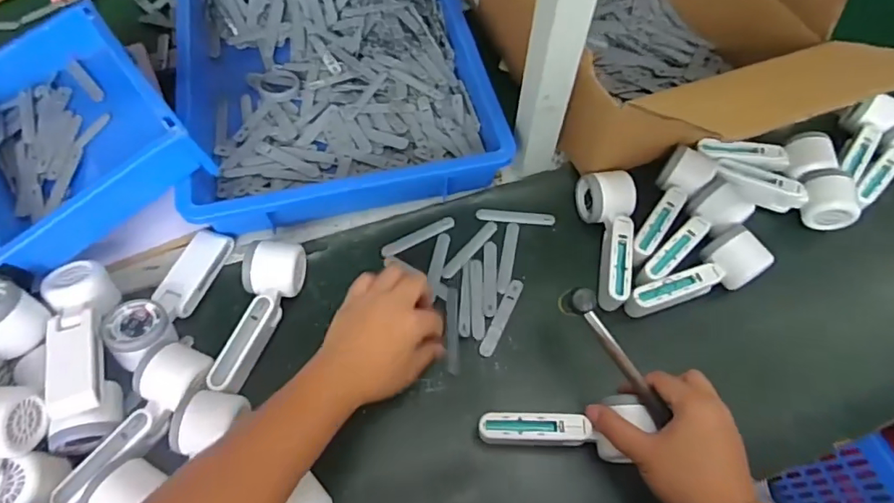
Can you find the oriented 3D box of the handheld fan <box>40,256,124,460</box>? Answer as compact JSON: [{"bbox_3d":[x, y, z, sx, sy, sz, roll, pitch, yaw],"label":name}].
[{"bbox_3d":[-0.362,0.096,0.516,0.051,0.067,0.184,-13,62,-9],"label":"handheld fan"}]

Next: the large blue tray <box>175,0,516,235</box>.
[{"bbox_3d":[-0.167,-0.296,0.737,0.374,0.077,0.567,-10,62,-7],"label":"large blue tray"}]

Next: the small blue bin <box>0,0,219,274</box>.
[{"bbox_3d":[-0.442,-0.149,0.585,0.207,0.080,0.312,-36,68,-19],"label":"small blue bin"}]

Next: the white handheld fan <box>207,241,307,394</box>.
[{"bbox_3d":[-0.196,0.067,0.547,0.053,0.057,0.159,7,61,2],"label":"white handheld fan"}]

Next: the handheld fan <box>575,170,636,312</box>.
[{"bbox_3d":[0.190,-0.016,0.601,0.056,0.050,0.159,1,61,-1],"label":"handheld fan"}]

